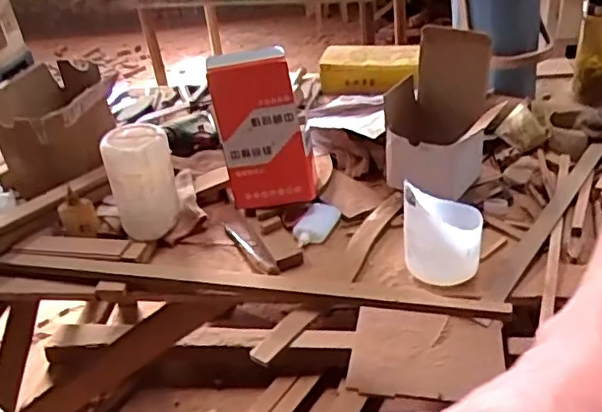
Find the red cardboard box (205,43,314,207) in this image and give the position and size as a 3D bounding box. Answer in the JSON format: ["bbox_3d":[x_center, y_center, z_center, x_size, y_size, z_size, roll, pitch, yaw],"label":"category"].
[{"bbox_3d":[-0.054,-0.103,0.875,0.122,0.240,0.039,-9,32,-3],"label":"red cardboard box"}]

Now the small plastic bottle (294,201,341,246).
[{"bbox_3d":[0.022,0.024,0.906,0.042,0.027,0.104,11,36,26],"label":"small plastic bottle"}]

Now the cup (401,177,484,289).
[{"bbox_3d":[0.184,0.029,0.789,0.096,0.122,0.084,1,33,13],"label":"cup"}]

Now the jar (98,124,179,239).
[{"bbox_3d":[-0.222,-0.030,0.869,0.090,0.152,0.075,-15,33,-12],"label":"jar"}]

